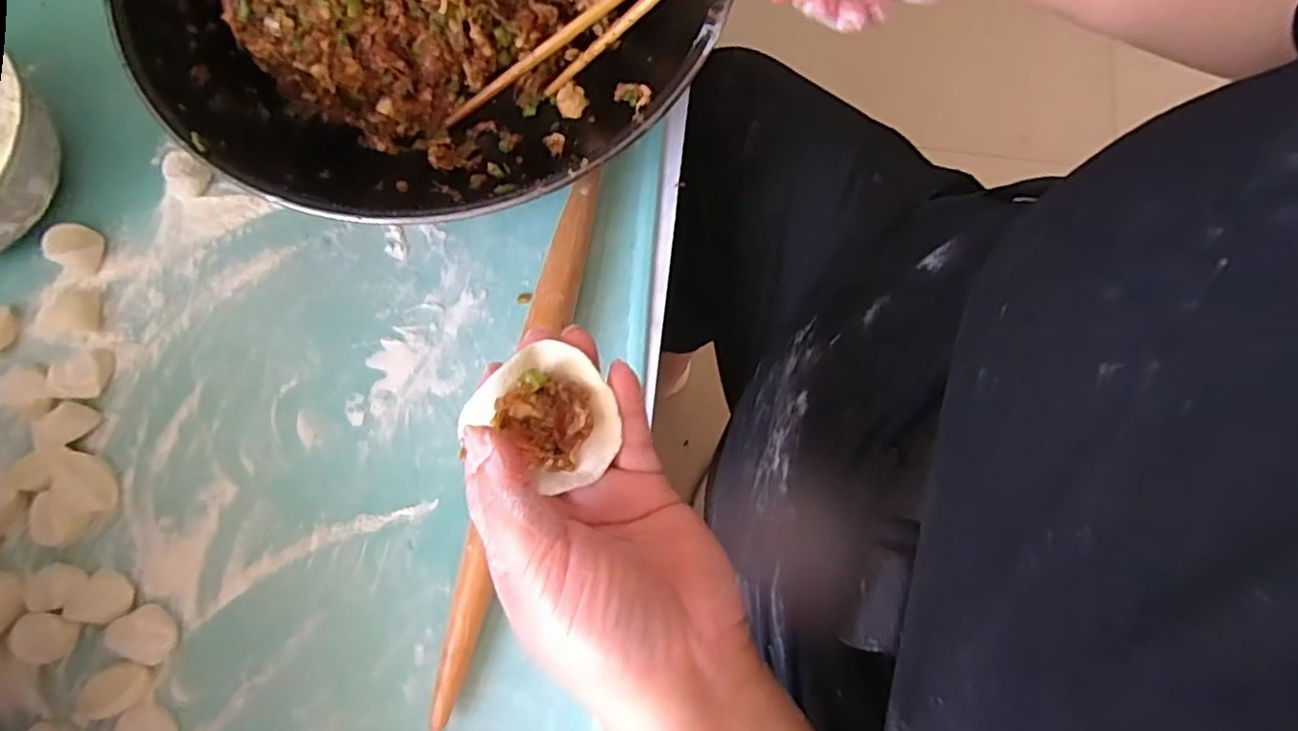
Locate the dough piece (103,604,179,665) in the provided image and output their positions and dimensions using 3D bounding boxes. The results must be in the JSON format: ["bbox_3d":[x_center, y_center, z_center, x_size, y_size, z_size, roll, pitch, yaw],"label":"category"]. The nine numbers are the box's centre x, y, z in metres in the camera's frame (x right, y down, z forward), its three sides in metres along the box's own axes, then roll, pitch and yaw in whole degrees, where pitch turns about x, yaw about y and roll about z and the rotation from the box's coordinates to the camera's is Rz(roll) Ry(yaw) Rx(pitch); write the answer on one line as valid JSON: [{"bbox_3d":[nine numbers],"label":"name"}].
[{"bbox_3d":[-0.259,0.137,0.340,0.035,0.012,0.026,16,78,3],"label":"dough piece"}]

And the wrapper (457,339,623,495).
[{"bbox_3d":[-0.036,0.018,0.241,0.048,0.024,0.044,42,80,8],"label":"wrapper"}]

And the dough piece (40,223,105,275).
[{"bbox_3d":[-0.331,-0.069,0.381,0.026,0.013,0.025,20,78,4],"label":"dough piece"}]

